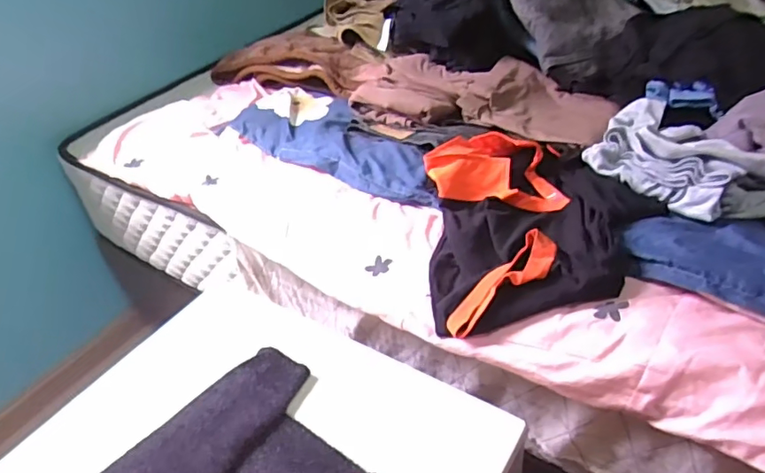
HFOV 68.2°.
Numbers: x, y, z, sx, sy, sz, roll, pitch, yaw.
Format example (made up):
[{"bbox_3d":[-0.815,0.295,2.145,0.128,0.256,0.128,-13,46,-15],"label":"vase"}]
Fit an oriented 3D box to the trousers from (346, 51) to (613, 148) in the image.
[{"bbox_3d":[0.148,-0.253,0.994,0.480,0.052,0.213,15,43,25],"label":"trousers"}]

